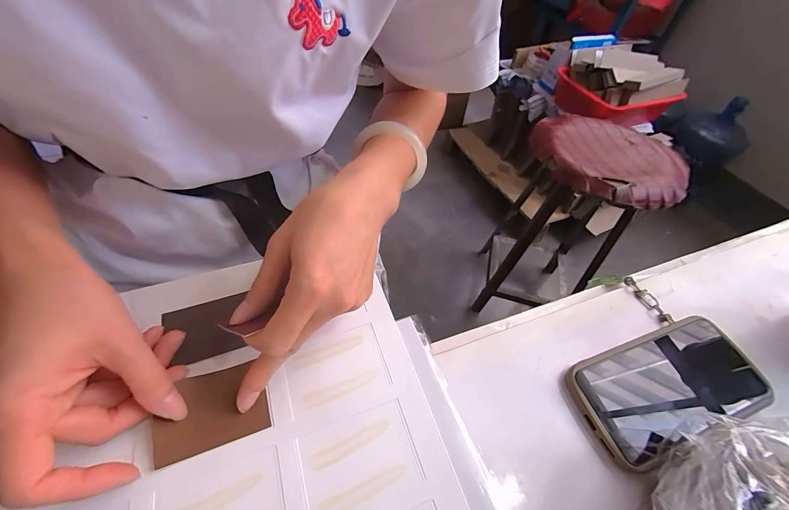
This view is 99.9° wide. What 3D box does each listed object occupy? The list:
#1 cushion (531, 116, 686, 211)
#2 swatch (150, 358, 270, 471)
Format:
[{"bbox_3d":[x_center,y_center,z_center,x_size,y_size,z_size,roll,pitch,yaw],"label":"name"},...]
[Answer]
[{"bbox_3d":[0.520,-0.239,0.810,0.320,0.068,0.345,-13,54,-16],"label":"cushion"},{"bbox_3d":[-0.121,0.101,0.218,0.067,0.004,0.047,-14,62,-18],"label":"swatch"}]

